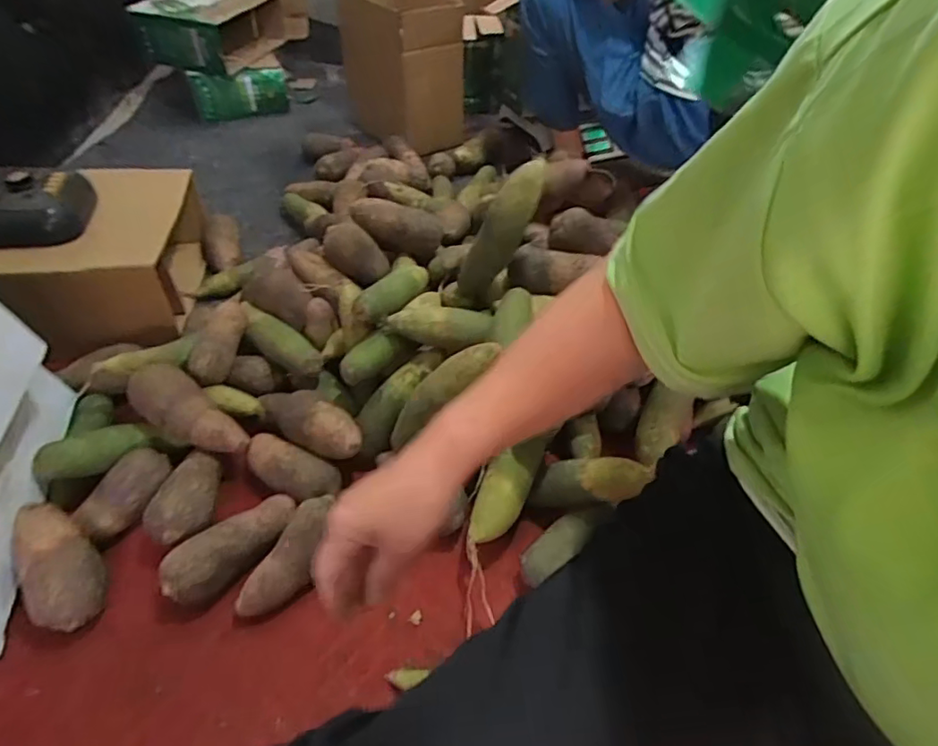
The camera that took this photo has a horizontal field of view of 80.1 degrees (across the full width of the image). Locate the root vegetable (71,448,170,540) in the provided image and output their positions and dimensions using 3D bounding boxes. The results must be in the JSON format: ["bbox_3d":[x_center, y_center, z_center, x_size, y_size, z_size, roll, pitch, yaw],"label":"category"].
[{"bbox_3d":[-0.437,0.148,0.707,0.056,0.048,0.116,27,69,24],"label":"root vegetable"}]

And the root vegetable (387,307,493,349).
[{"bbox_3d":[-0.040,-0.064,0.763,0.150,0.045,0.058,13,45,12],"label":"root vegetable"}]

